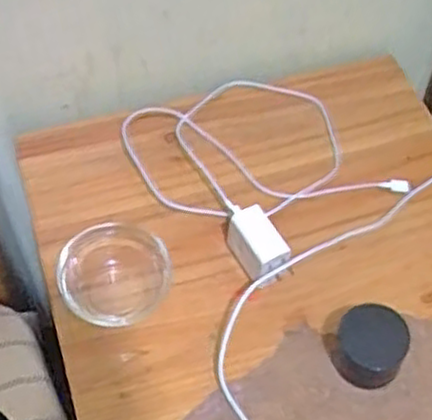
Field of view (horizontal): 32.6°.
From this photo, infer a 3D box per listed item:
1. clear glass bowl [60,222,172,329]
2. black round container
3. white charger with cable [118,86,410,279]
[{"bbox_3d":[-0.082,0.051,0.613,0.094,0.029,0.080,-30,61,-19],"label":"clear glass bowl"},{"bbox_3d":[0.119,0.105,0.576,0.050,0.043,0.053,0,56,0],"label":"black round container"},{"bbox_3d":[0.041,-0.050,0.679,0.195,0.040,0.217,-30,61,-19],"label":"white charger with cable"}]

